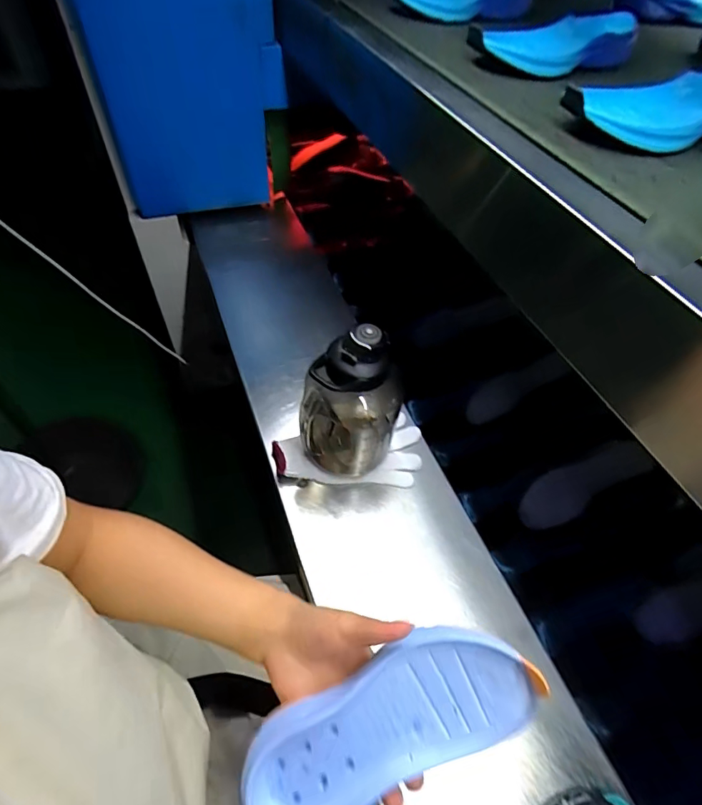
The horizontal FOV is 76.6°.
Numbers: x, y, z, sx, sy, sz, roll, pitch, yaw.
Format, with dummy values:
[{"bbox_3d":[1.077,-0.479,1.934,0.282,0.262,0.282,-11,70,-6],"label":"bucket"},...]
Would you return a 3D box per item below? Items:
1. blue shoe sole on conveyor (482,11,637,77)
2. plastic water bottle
[{"bbox_3d":[0.257,-0.442,0.545,0.218,0.052,0.069,-25,55,-27],"label":"blue shoe sole on conveyor"},{"bbox_3d":[0.000,0.011,0.567,0.119,0.210,0.088,11,47,3],"label":"plastic water bottle"}]

